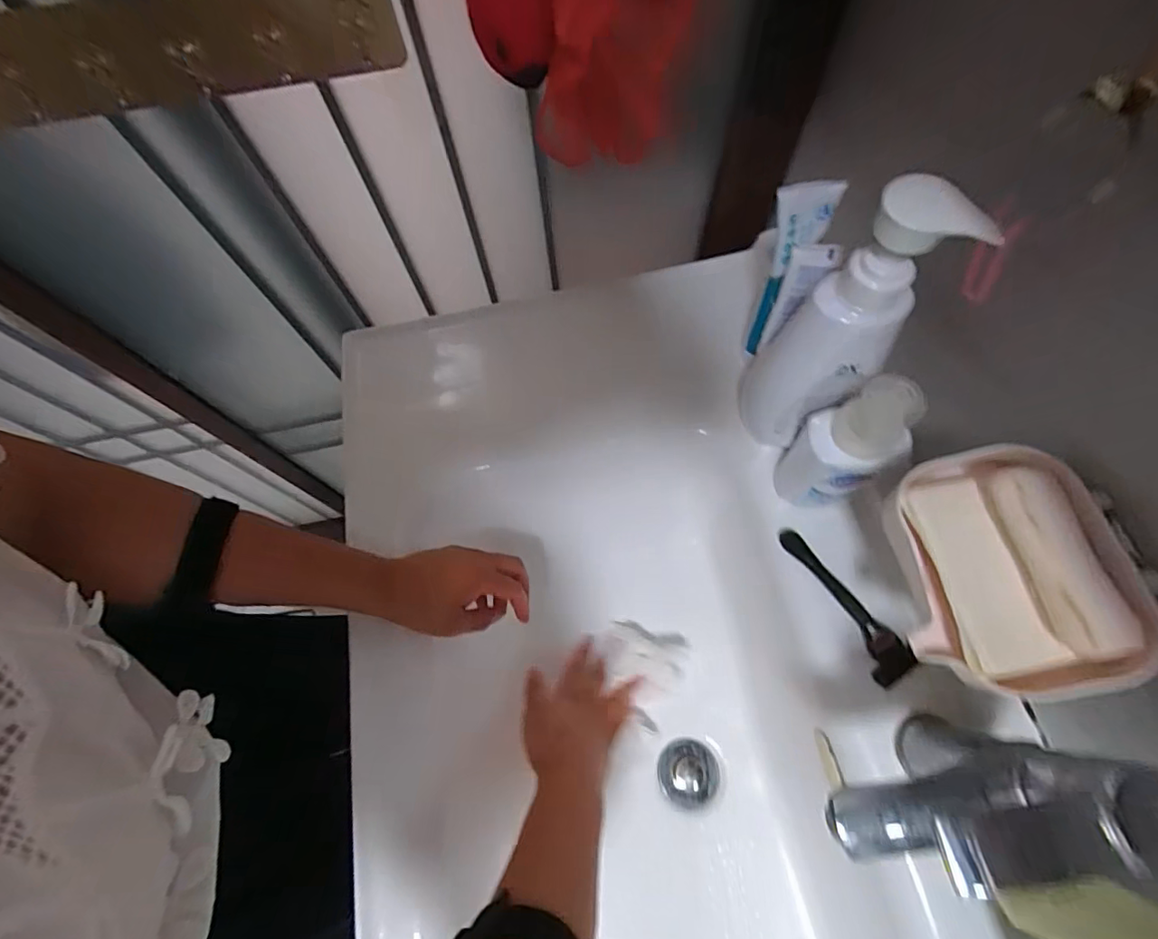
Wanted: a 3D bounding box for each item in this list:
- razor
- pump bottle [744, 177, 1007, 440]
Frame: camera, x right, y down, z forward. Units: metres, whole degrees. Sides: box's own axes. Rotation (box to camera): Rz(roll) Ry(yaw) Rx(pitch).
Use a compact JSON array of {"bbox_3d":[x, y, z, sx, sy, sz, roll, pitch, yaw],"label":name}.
[{"bbox_3d":[0.221,0.106,0.417,0.035,0.017,0.135,-27,68,-9],"label":"razor"},{"bbox_3d":[0.178,-0.096,0.376,0.088,0.257,0.068,24,70,12],"label":"pump bottle"}]

